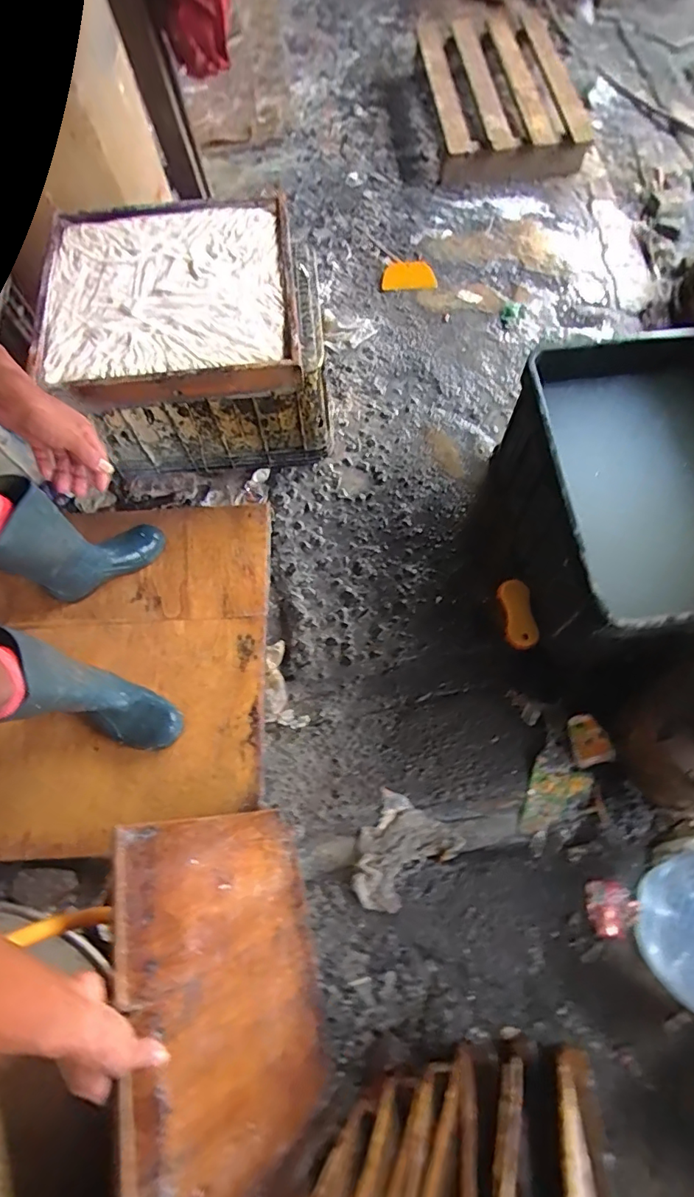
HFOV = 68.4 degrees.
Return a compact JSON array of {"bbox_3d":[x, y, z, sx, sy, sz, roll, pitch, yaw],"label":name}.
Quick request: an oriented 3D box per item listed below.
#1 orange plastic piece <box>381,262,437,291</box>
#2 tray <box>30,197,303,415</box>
[{"bbox_3d":[0.183,-0.967,1.534,0.162,0.019,0.112,-11,69,-1],"label":"orange plastic piece"},{"bbox_3d":[-0.360,-0.605,1.044,0.498,0.071,0.493,-6,68,-2],"label":"tray"}]

